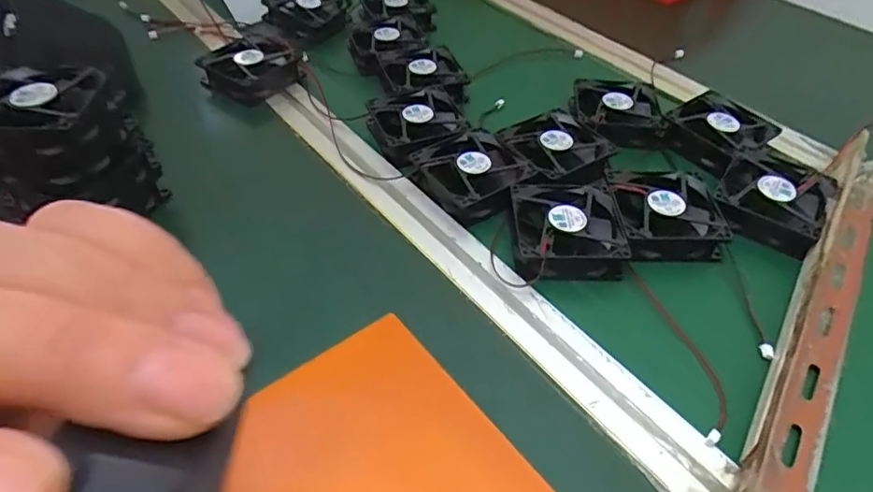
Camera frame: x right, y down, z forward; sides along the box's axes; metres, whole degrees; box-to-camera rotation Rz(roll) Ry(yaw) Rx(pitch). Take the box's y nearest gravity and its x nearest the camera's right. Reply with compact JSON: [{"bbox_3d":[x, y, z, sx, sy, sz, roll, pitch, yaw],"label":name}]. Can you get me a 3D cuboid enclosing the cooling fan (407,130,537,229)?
[{"bbox_3d":[0.029,-0.062,0.480,0.082,0.028,0.082,-22,49,-21],"label":"cooling fan"}]

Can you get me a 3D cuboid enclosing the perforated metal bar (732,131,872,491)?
[{"bbox_3d":[0.270,0.038,0.386,0.050,0.032,0.387,26,50,24],"label":"perforated metal bar"}]

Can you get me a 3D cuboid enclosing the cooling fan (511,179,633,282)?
[{"bbox_3d":[0.100,-0.012,0.436,0.080,0.029,0.086,0,44,0],"label":"cooling fan"}]

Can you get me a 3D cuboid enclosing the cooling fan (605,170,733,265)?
[{"bbox_3d":[0.182,-0.023,0.449,0.079,0.031,0.081,0,44,-1],"label":"cooling fan"}]

